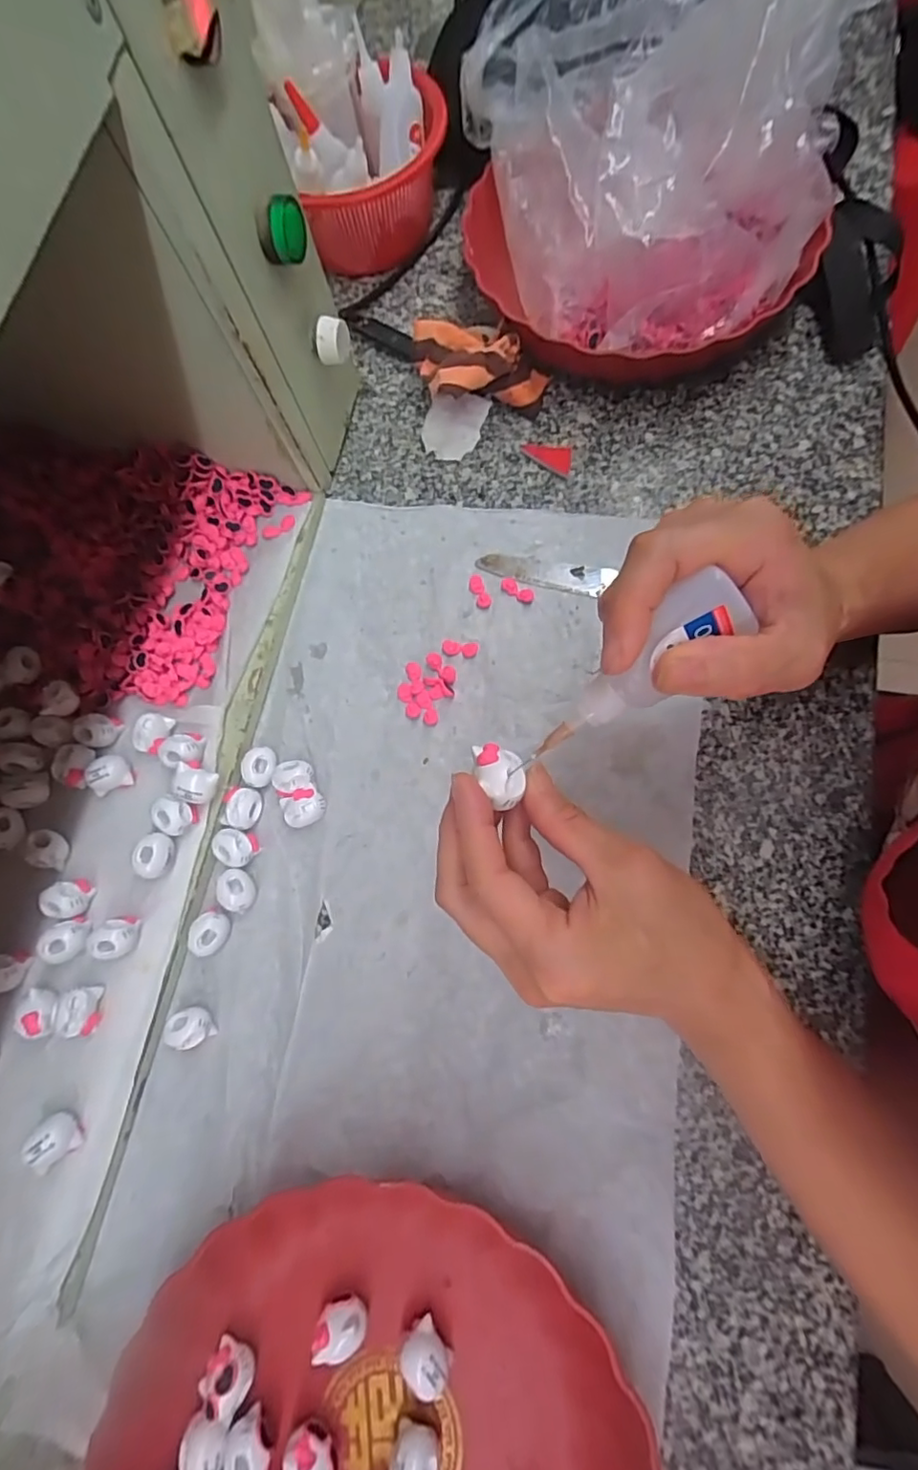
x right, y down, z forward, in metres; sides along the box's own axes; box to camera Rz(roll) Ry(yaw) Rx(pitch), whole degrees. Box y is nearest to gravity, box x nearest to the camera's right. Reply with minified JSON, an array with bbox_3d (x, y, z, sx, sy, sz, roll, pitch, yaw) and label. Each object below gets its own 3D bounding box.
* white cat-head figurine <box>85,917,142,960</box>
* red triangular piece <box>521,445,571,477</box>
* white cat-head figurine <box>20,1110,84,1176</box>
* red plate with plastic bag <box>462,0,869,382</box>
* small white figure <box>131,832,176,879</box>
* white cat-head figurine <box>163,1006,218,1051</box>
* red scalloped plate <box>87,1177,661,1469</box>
[{"bbox_3d":[-0.195,0.116,0.330,0.024,0.021,0.022,-8,74,3],"label":"white cat-head figurine"},{"bbox_3d":[0.063,-0.200,0.411,0.036,0.004,0.023,11,76,8],"label":"red triangular piece"},{"bbox_3d":[-0.214,0.214,0.302,0.021,0.024,0.024,-26,74,-2],"label":"white cat-head figurine"},{"bbox_3d":[0.133,-0.422,0.408,0.259,0.133,0.361,12,76,8],"label":"red plate with plastic bag"},{"bbox_3d":[-0.179,0.072,0.342,0.019,0.024,0.025,2,75,6],"label":"small white figure"},{"bbox_3d":[-0.154,0.168,0.330,0.025,0.021,0.020,-13,74,2],"label":"white cat-head figurine"},{"bbox_3d":[-0.044,0.341,0.249,0.237,0.041,0.226,-1,74,5],"label":"red scalloped plate"}]

